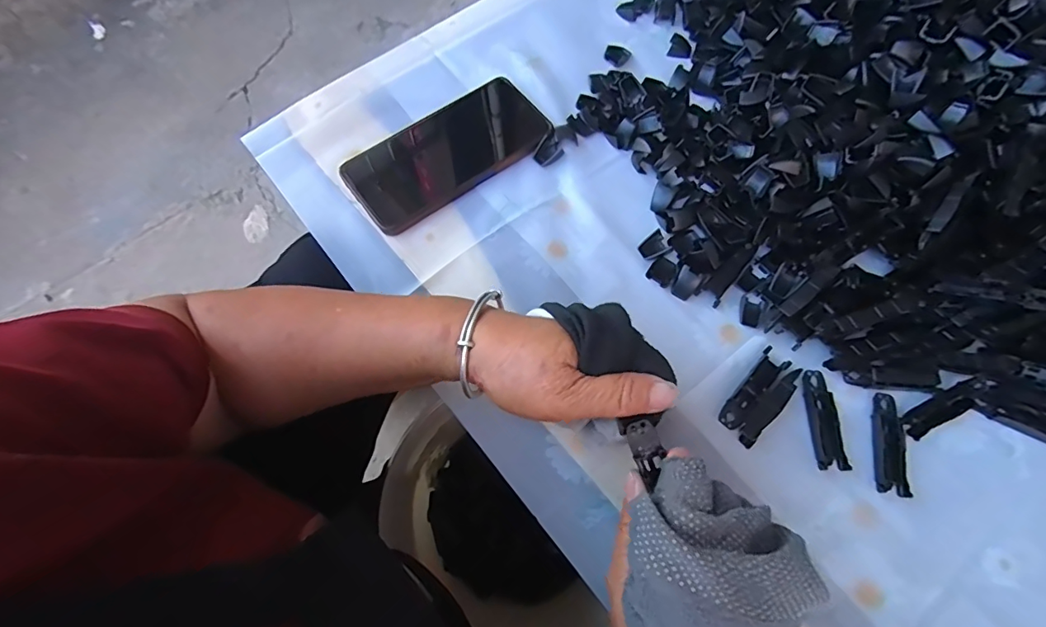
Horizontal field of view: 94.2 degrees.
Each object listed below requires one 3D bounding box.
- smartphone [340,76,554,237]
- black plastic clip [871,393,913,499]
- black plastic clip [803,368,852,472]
[{"bbox_3d":[-0.061,-0.135,0.405,0.166,0.005,0.082,-36,72,-13],"label":"smartphone"},{"bbox_3d":[0.240,0.084,0.319,0.018,0.005,0.065,11,69,5],"label":"black plastic clip"},{"bbox_3d":[0.199,0.070,0.322,0.018,0.004,0.065,-1,68,0],"label":"black plastic clip"}]

